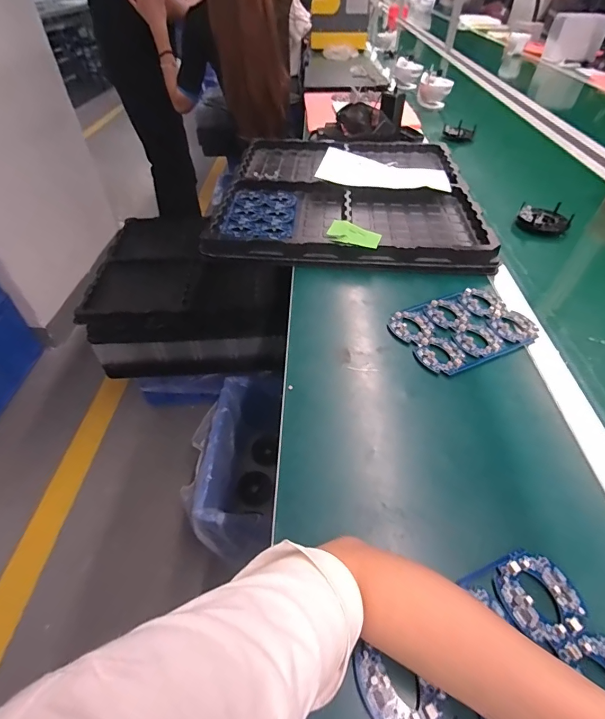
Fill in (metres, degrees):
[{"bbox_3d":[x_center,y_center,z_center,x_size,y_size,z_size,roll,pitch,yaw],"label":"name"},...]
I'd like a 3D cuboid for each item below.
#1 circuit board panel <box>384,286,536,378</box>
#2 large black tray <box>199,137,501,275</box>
[{"bbox_3d":[0.239,-0.050,0.562,0.190,0.007,0.139,-18,49,-17],"label":"circuit board panel"},{"bbox_3d":[0.100,-0.389,0.851,0.509,0.042,0.569,3,47,3],"label":"large black tray"}]

